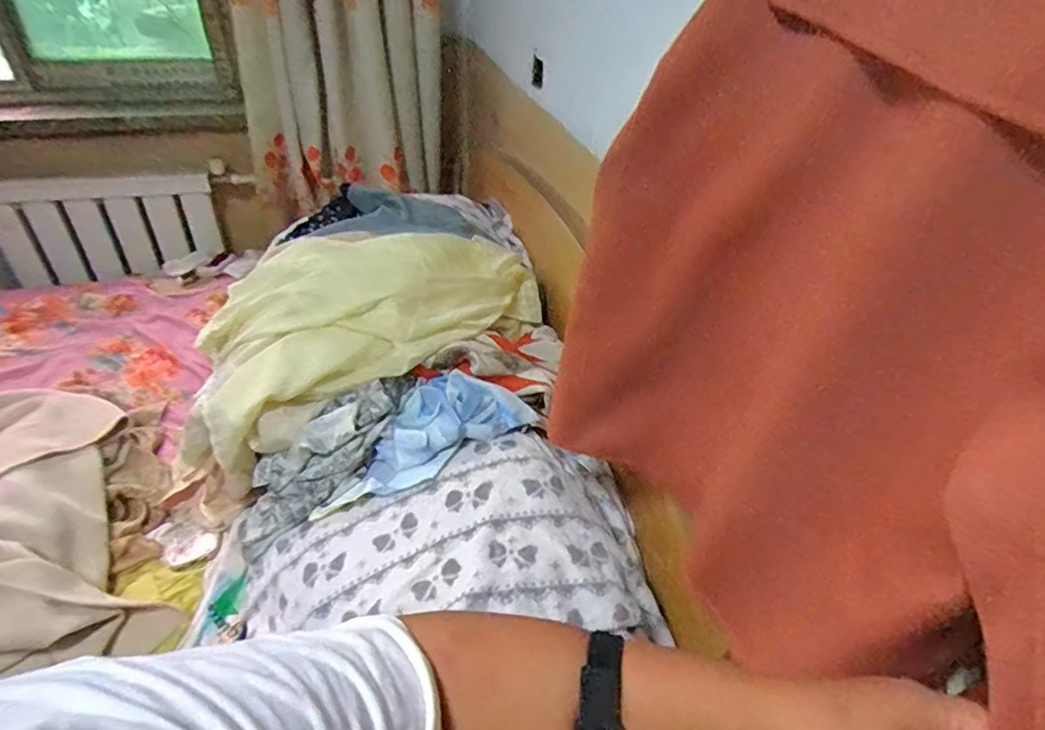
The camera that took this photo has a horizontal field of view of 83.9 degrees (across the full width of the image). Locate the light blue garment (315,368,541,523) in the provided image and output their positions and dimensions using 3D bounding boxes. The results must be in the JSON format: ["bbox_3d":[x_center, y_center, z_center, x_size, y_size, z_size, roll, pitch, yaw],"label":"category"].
[{"bbox_3d":[-0.174,0.115,0.941,0.367,0.069,0.180,-33,51,-18],"label":"light blue garment"}]

